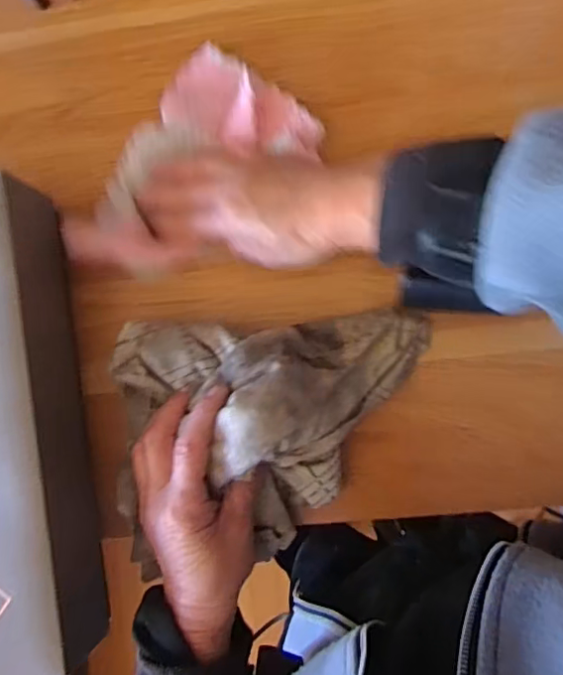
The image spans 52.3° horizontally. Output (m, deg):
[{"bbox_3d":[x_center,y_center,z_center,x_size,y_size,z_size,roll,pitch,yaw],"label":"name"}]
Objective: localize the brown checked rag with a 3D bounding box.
[{"bbox_3d":[-0.007,0.062,0.347,0.194,0.060,0.147,-4,86,5],"label":"brown checked rag"}]

